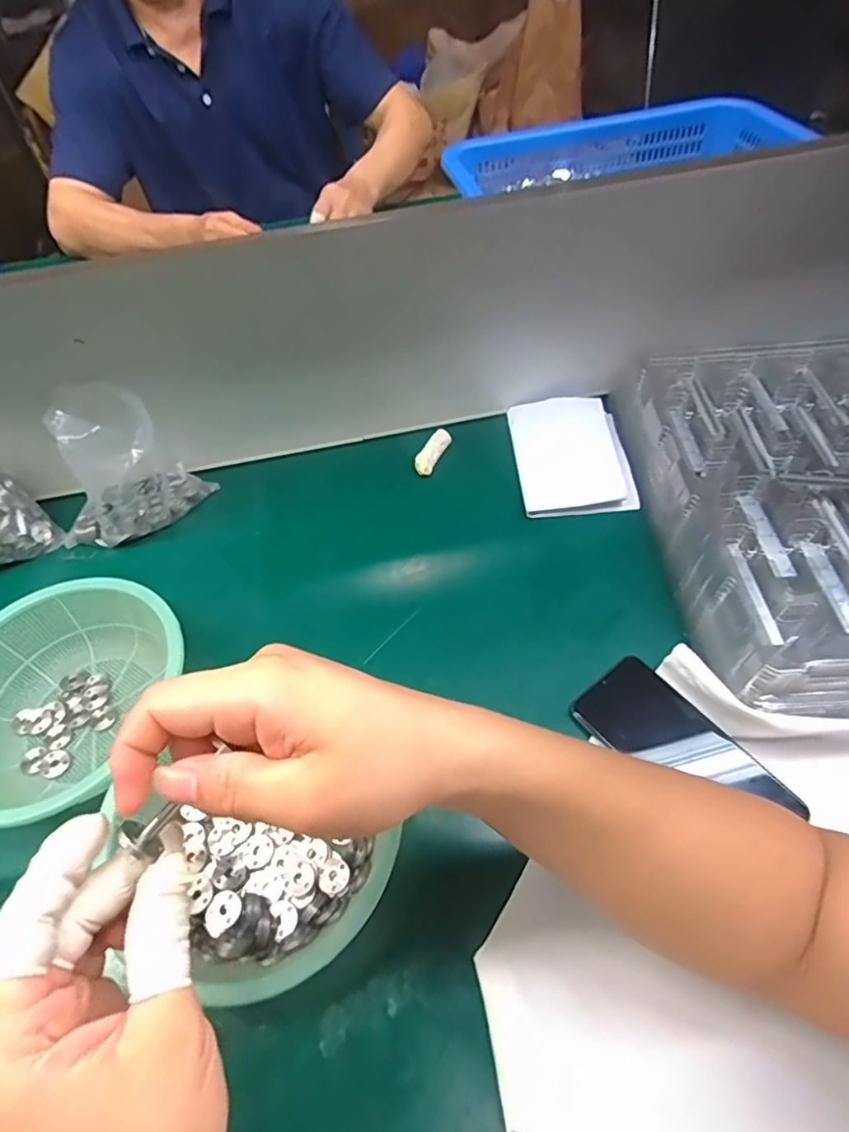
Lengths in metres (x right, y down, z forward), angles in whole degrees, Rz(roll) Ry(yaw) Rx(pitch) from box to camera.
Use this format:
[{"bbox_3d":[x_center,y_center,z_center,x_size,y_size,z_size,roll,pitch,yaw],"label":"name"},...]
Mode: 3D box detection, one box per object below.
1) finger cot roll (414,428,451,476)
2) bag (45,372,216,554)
[{"bbox_3d":[0.009,-0.121,0.618,0.022,0.012,0.059,20,58,18],"label":"finger cot roll"},{"bbox_3d":[-0.293,-0.092,0.545,0.145,0.142,0.054,-21,55,-10],"label":"bag"}]

